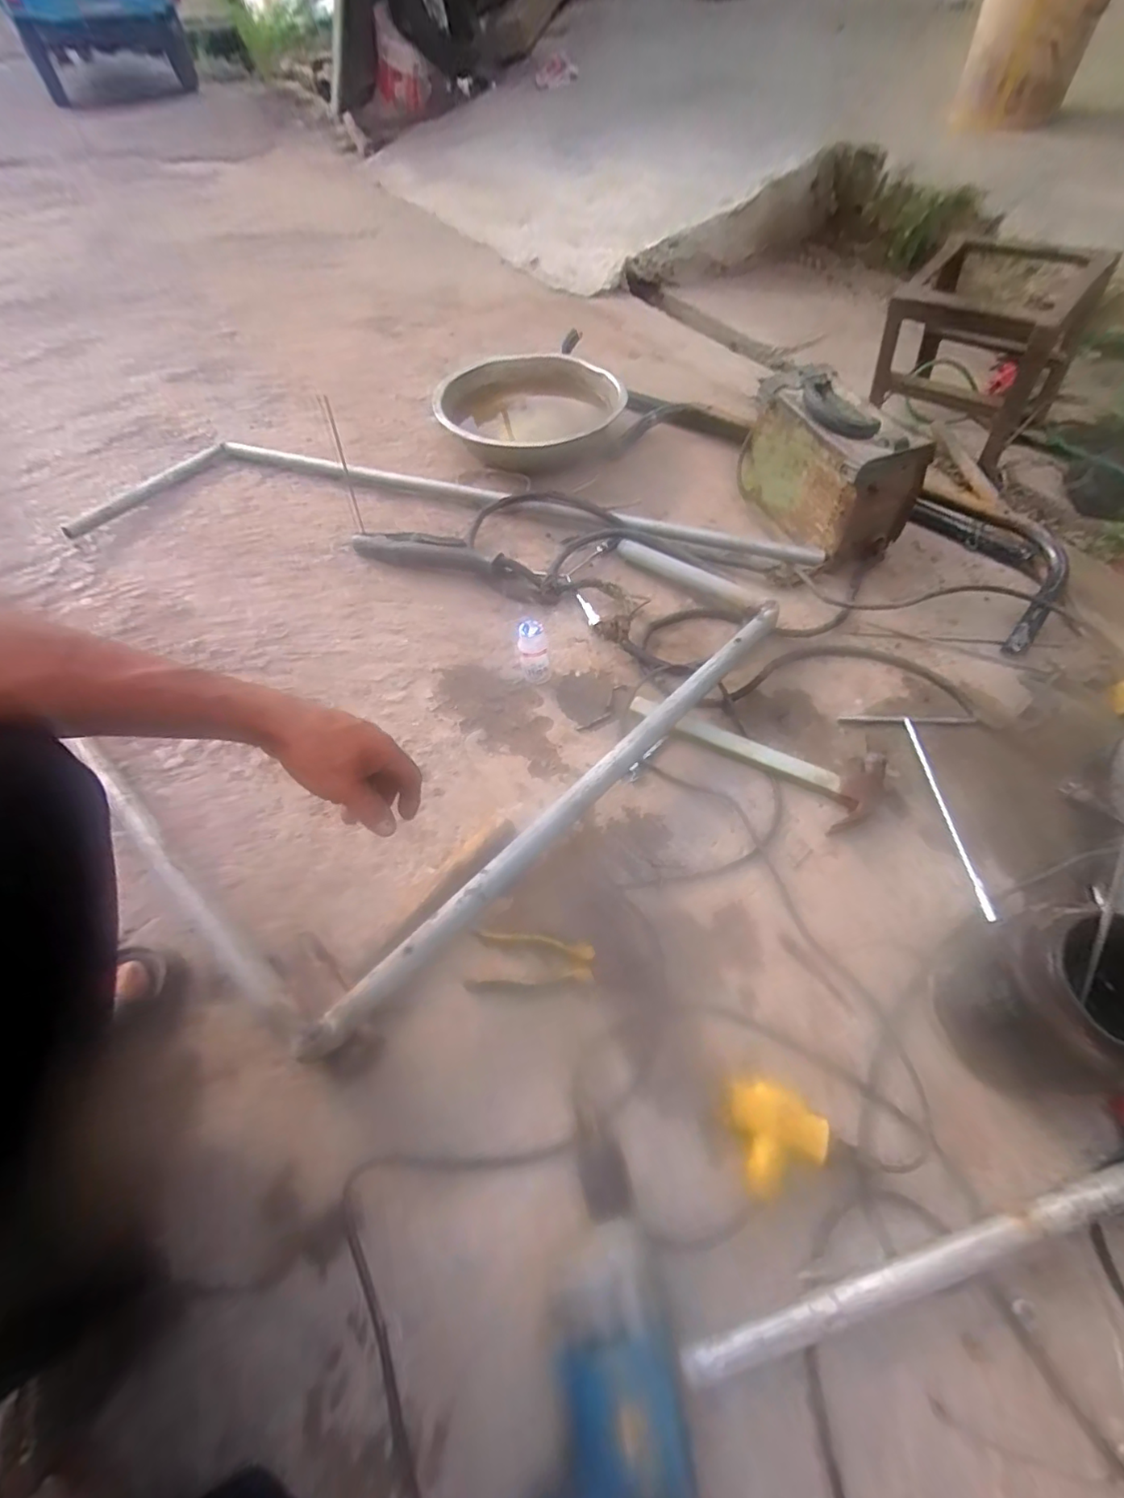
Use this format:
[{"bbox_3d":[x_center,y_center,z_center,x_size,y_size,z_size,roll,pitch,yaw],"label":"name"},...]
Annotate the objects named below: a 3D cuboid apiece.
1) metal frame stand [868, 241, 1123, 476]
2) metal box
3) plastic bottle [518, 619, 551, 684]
[{"bbox_3d":[0.811,-0.780,1.116,0.310,0.243,0.282,37,66,23],"label":"metal frame stand"},{"bbox_3d":[0.444,-0.480,0.970,0.151,0.186,0.300,-19,58,-9],"label":"metal box"},{"bbox_3d":[-0.039,-0.133,0.819,0.039,0.107,0.033,-5,57,0],"label":"plastic bottle"}]

